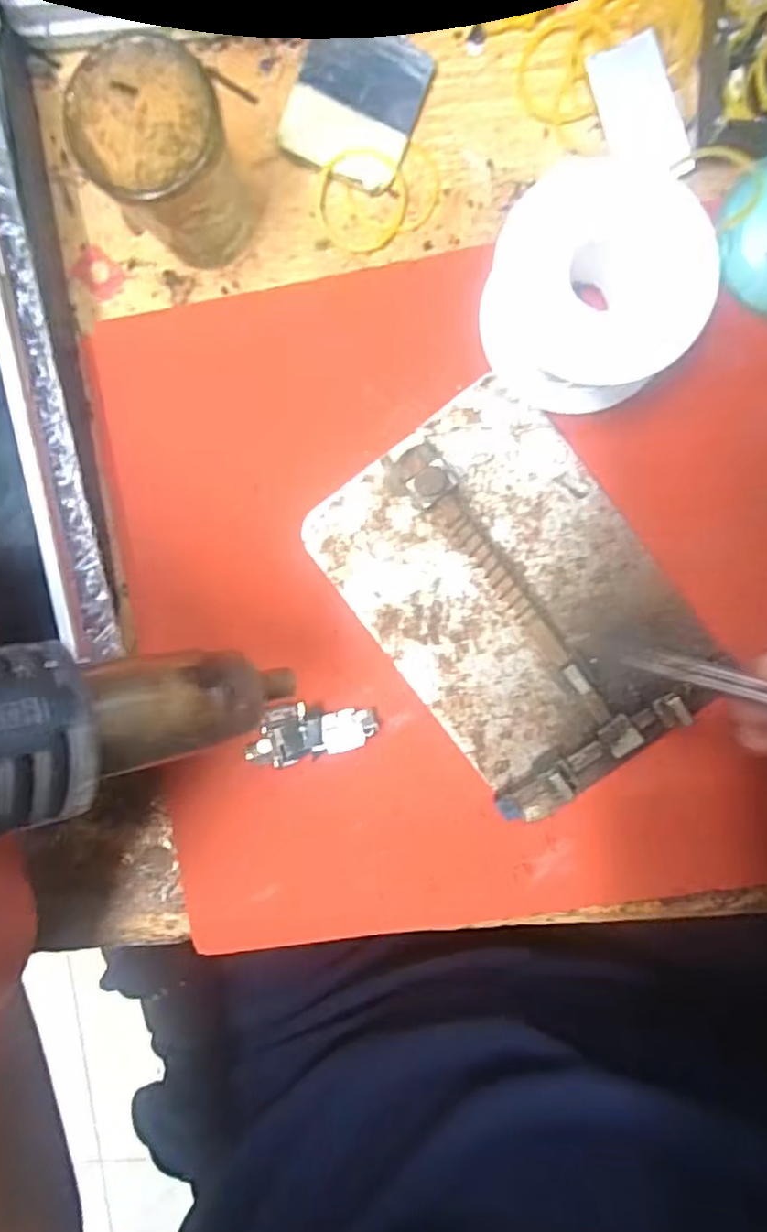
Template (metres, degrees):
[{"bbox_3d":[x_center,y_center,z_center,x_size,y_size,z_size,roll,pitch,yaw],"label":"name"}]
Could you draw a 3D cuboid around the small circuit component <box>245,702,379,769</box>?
[{"bbox_3d":[-0.024,0.036,0.206,0.042,0.004,0.018,-16,95,5],"label":"small circuit component"}]

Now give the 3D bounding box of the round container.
[{"bbox_3d":[-0.056,-0.119,0.175,0.035,0.048,0.036,0,96,3],"label":"round container"}]

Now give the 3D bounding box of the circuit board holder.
[{"bbox_3d":[0.039,-0.005,0.193,0.080,0.015,0.113,-36,93,6],"label":"circuit board holder"}]

